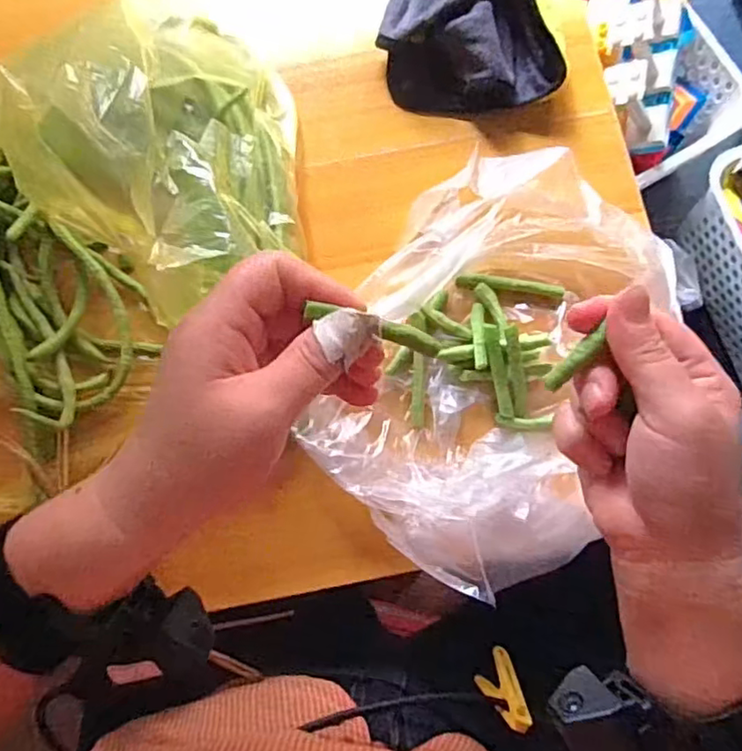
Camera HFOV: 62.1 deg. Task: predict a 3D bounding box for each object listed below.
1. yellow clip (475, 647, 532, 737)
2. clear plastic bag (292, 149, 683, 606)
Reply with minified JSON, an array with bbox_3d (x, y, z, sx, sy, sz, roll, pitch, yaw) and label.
[{"bbox_3d":[0.087,0.211,0.413,0.027,0.056,0.008,-15,120,-3],"label":"yellow clip"},{"bbox_3d":[0.079,-0.016,0.399,0.173,0.056,0.273,24,80,4],"label":"clear plastic bag"}]

